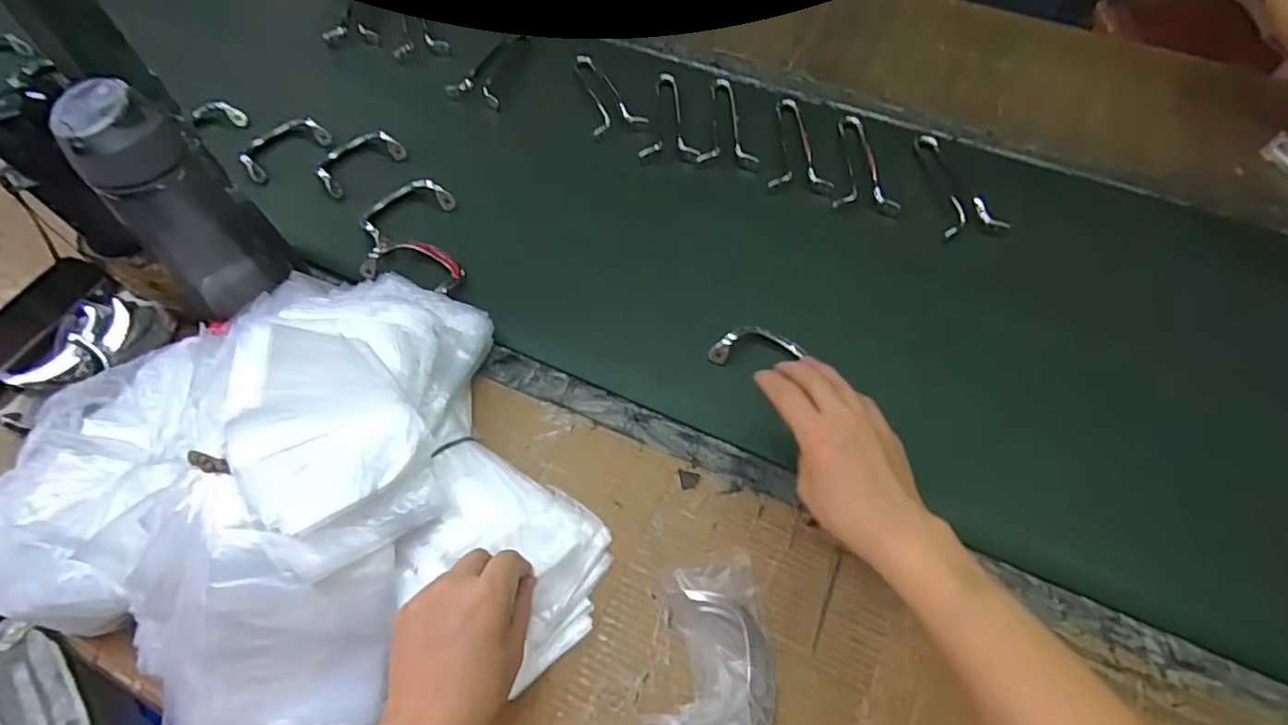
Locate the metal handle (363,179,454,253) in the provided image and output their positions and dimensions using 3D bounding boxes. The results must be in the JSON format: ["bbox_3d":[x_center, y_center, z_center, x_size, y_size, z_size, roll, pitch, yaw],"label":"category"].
[{"bbox_3d":[-0.256,-0.164,0.645,0.052,0.026,0.106,34,64,17],"label":"metal handle"}]

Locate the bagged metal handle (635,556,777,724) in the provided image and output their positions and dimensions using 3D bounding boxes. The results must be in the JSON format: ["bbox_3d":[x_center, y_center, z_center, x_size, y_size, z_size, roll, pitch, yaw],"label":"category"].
[{"bbox_3d":[0.050,0.208,0.413,0.090,0.048,0.144,14,60,7],"label":"bagged metal handle"}]

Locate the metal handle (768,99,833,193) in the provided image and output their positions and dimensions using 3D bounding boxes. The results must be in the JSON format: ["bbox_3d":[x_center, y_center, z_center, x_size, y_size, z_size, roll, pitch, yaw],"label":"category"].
[{"bbox_3d":[0.183,-0.265,0.721,0.069,0.008,0.159,4,59,1],"label":"metal handle"}]

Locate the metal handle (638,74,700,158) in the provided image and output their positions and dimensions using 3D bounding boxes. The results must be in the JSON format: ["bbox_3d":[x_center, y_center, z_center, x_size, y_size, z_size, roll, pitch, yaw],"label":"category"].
[{"bbox_3d":[0.032,-0.306,0.742,0.069,0.008,0.158,1,59,0],"label":"metal handle"}]

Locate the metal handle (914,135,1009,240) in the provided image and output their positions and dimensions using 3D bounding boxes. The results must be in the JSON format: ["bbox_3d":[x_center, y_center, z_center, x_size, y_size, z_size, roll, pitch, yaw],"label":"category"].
[{"bbox_3d":[0.347,-0.207,0.687,0.068,0.013,0.155,-8,60,-6],"label":"metal handle"}]

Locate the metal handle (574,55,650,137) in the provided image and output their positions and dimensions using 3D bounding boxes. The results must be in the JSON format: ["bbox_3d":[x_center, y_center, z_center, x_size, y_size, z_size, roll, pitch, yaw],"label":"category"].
[{"bbox_3d":[-0.052,-0.345,0.762,0.066,0.008,0.153,-17,61,-11],"label":"metal handle"}]

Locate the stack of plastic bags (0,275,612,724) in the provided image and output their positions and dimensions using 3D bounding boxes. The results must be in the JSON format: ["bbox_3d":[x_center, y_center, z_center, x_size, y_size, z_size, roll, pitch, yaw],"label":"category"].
[{"bbox_3d":[-0.245,0.091,0.414,0.342,0.148,0.332,-28,63,-16],"label":"stack of plastic bags"}]

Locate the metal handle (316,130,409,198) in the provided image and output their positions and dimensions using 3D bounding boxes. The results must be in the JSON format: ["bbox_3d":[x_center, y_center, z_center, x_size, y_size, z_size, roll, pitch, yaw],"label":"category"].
[{"bbox_3d":[-0.324,-0.232,0.683,0.037,0.028,0.101,37,65,19],"label":"metal handle"}]

